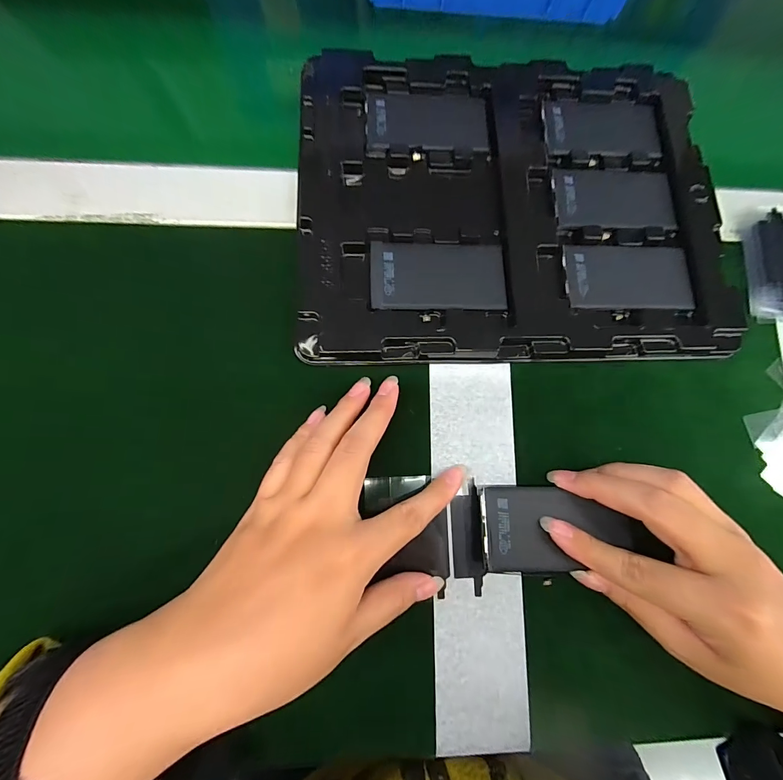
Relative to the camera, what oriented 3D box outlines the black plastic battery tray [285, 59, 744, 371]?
[{"bbox_3d":[0.078,-0.123,0.229,0.269,0.017,0.211,-2,82,-5],"label":"black plastic battery tray"}]

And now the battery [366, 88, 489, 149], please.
[{"bbox_3d":[0.024,-0.184,0.241,0.081,0.007,0.049,-2,81,-4],"label":"battery"}]

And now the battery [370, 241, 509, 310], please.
[{"bbox_3d":[0.029,-0.072,0.222,0.083,0.006,0.044,-2,81,-4],"label":"battery"}]

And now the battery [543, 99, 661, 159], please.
[{"bbox_3d":[0.147,-0.185,0.249,0.078,0.008,0.047,5,81,-3],"label":"battery"}]

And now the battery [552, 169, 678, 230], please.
[{"bbox_3d":[0.151,-0.128,0.238,0.081,0.009,0.047,-1,81,-4],"label":"battery"}]

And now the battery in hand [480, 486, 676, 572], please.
[{"bbox_3d":[0.097,0.077,0.195,0.093,0.008,0.044,2,82,-1],"label":"battery in hand"}]

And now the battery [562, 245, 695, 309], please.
[{"bbox_3d":[0.152,-0.073,0.228,0.081,0.009,0.046,1,81,-3],"label":"battery"}]

